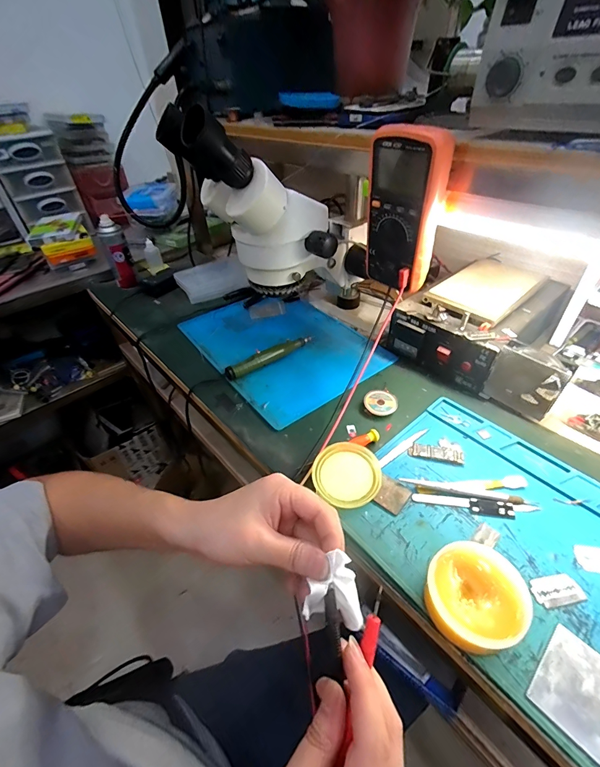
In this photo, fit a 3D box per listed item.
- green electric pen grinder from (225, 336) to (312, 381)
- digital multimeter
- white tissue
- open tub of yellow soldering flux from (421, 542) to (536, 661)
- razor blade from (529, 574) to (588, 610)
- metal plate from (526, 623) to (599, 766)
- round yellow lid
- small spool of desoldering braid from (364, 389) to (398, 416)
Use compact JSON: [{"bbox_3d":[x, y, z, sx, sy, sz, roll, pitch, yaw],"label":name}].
[{"bbox_3d":[-0.048,-0.046,0.575,0.163,0.028,0.018,-28,47,-23],"label":"green electric pen grinder"},{"bbox_3d":[0.130,-0.207,0.430,0.046,0.175,0.090,-31,48,-28],"label":"digital multimeter"},{"bbox_3d":[0.022,0.146,0.240,0.040,0.039,0.036,-7,42,-2],"label":"white tissue"},{"bbox_3d":[0.145,0.179,0.289,0.069,0.045,0.072,-3,42,2],"label":"open tub of yellow soldering flux"},{"bbox_3d":[0.231,0.187,0.310,0.042,0.004,0.023,-9,43,-4],"label":"razor blade"},{"bbox_3d":[0.217,0.234,0.255,0.069,0.004,0.066,-32,49,-27],"label":"metal plate"},{"bbox_3d":[0.056,0.105,0.401,0.074,0.019,0.079,-3,42,2],"label":"round yellow lid"},{"bbox_3d":[0.116,0.027,0.494,0.045,0.012,0.043,-2,42,3],"label":"small spool of desoldering braid"}]

